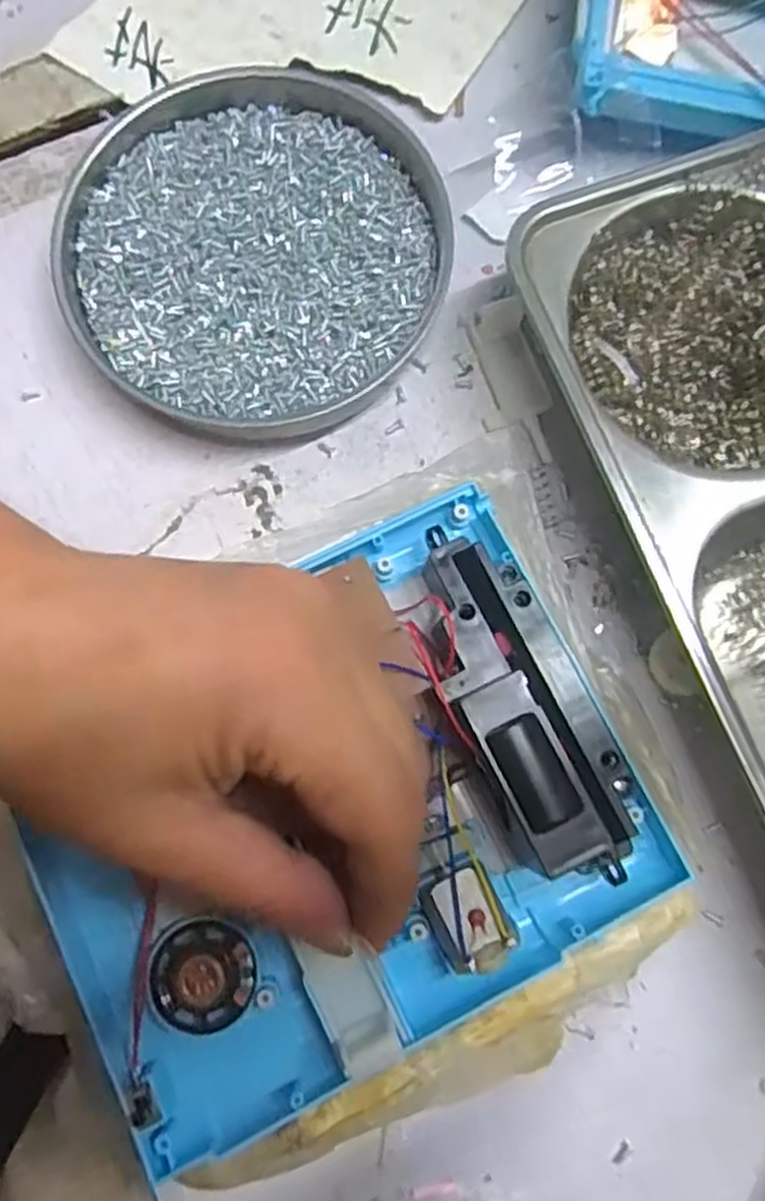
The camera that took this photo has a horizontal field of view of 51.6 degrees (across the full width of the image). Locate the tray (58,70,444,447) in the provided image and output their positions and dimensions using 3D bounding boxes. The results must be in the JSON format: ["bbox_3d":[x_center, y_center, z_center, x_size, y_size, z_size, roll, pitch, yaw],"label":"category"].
[{"bbox_3d":[-0.046,-0.127,0.289,0.137,0.018,0.131,0,79,1],"label":"tray"}]

